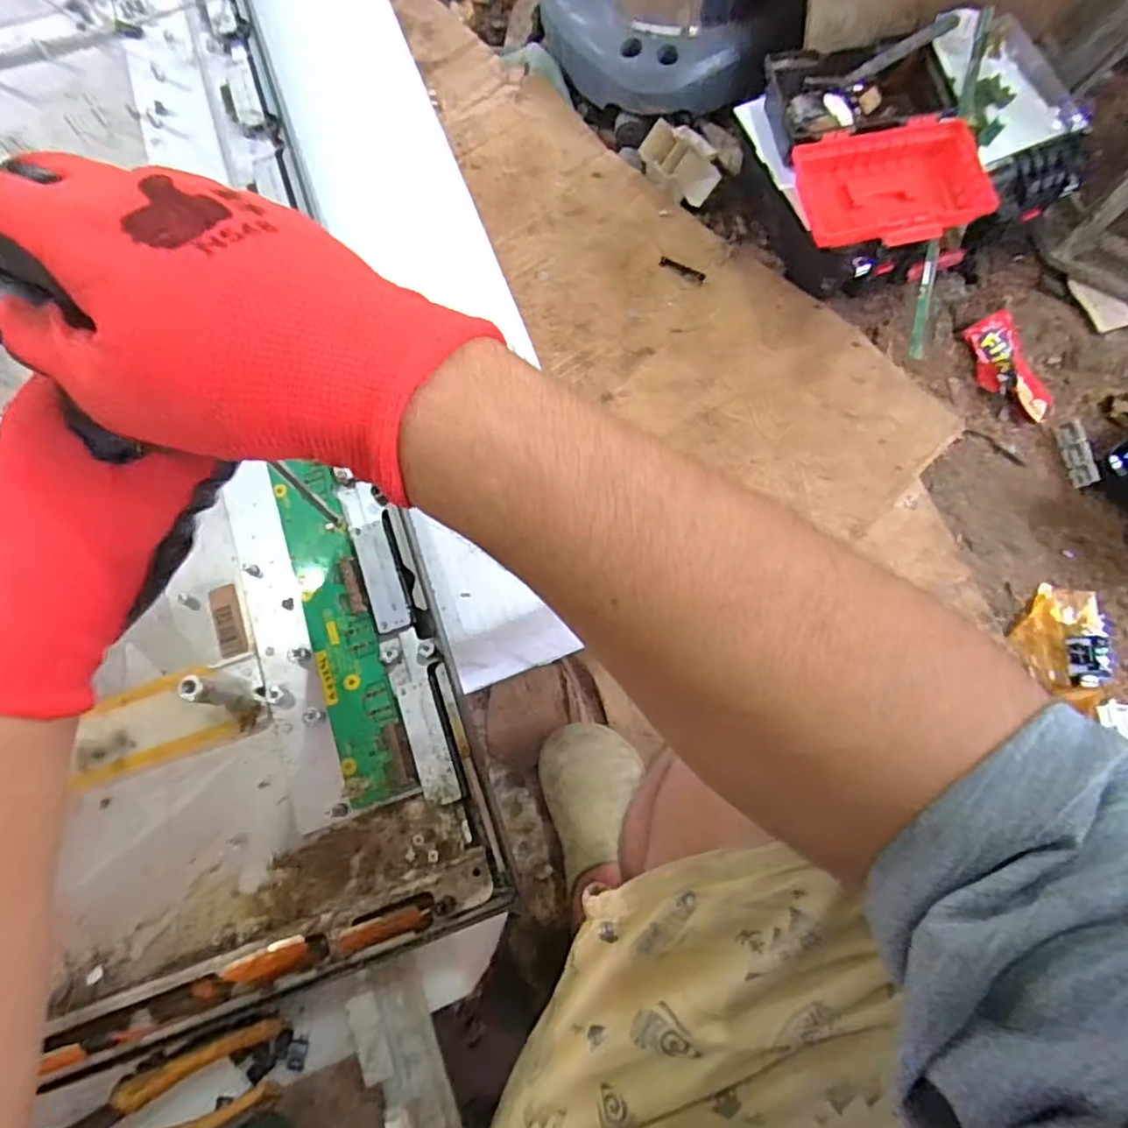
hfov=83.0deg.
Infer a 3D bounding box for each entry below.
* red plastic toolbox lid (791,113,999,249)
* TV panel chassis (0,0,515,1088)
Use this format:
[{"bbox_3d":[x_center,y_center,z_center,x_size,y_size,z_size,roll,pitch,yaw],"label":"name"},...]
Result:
[{"bbox_3d":[0.374,-0.428,0.728,0.195,0.041,0.144,-6,75,-1],"label":"red plastic toolbox lid"},{"bbox_3d":[-0.472,-0.144,0.482,0.594,0.043,0.976,-19,76,-4],"label":"TV panel chassis"}]

